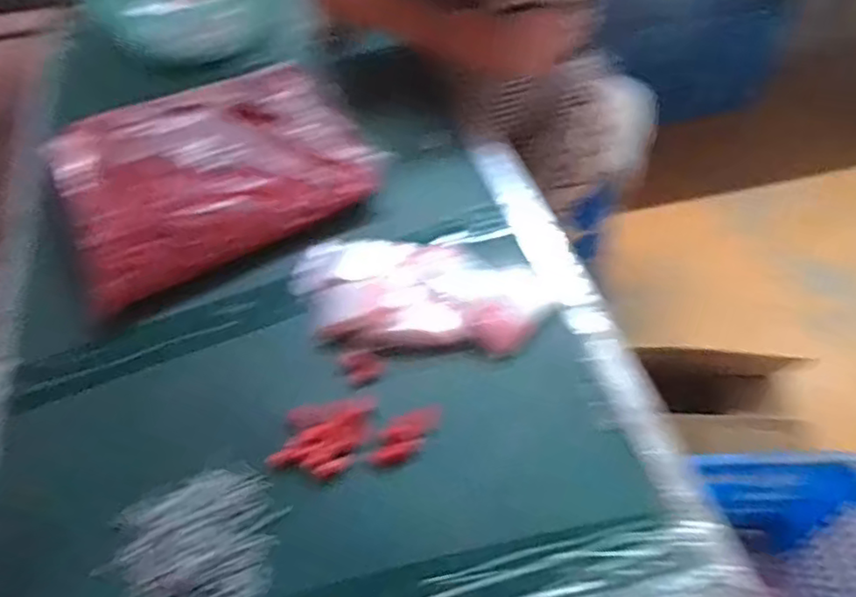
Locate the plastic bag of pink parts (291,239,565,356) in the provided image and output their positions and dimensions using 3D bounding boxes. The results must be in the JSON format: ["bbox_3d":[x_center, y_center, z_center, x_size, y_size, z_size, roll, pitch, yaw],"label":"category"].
[{"bbox_3d":[-0.009,-0.007,0.670,0.269,0.029,0.135,6,52,8],"label":"plastic bag of pink parts"}]

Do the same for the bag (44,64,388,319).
[{"bbox_3d":[-0.255,-0.168,0.784,0.341,0.081,0.288,-27,55,-17],"label":"bag"}]

